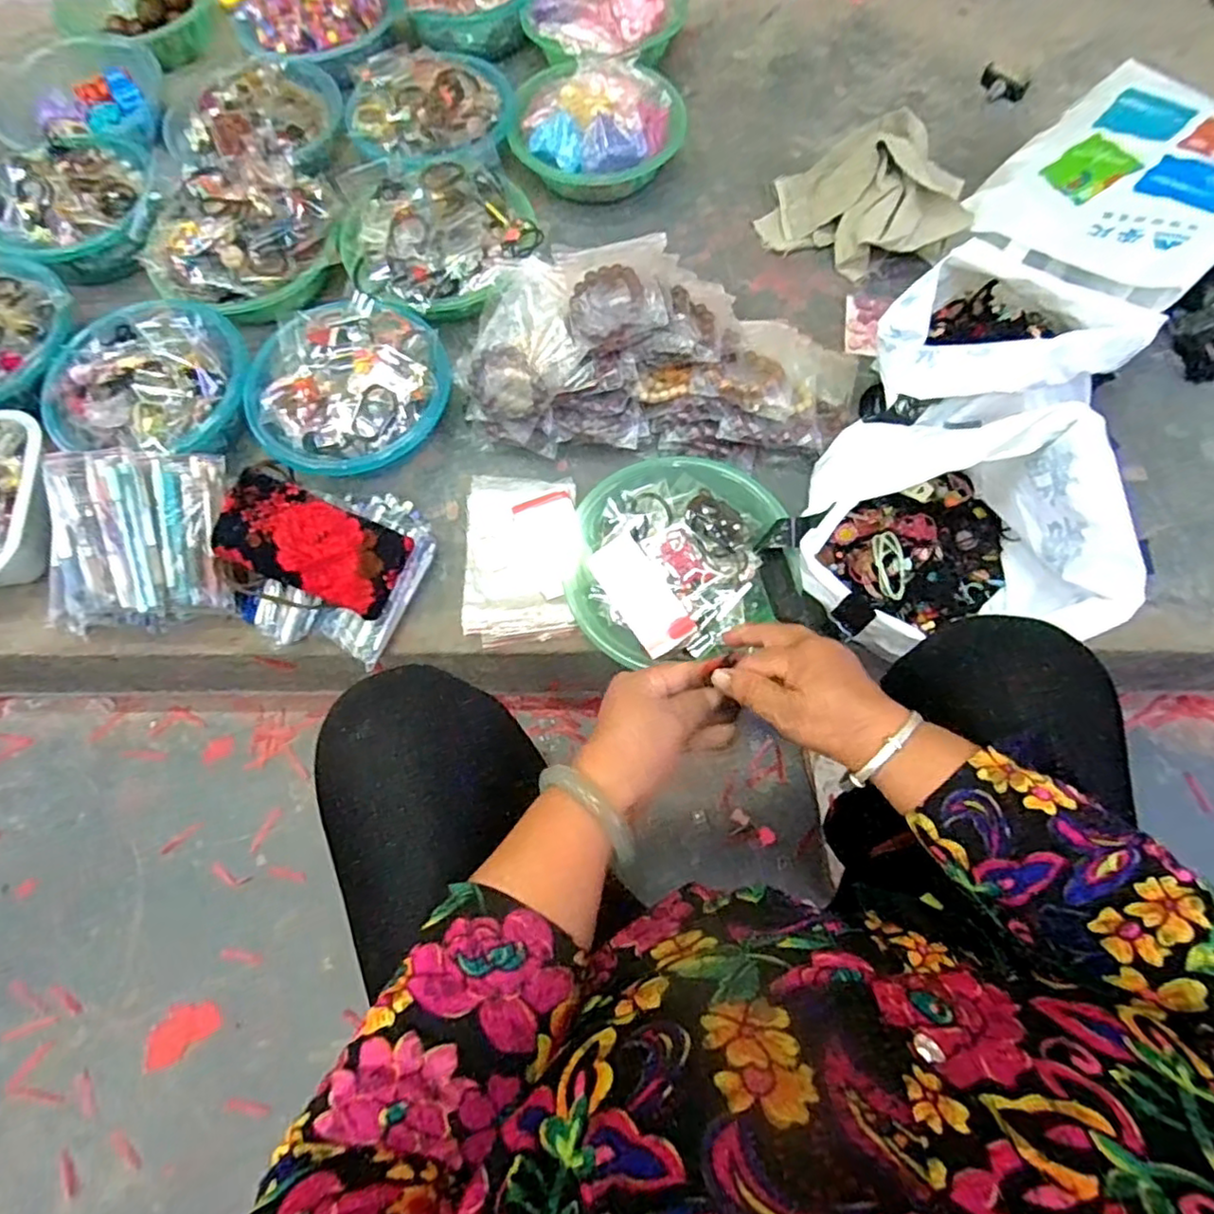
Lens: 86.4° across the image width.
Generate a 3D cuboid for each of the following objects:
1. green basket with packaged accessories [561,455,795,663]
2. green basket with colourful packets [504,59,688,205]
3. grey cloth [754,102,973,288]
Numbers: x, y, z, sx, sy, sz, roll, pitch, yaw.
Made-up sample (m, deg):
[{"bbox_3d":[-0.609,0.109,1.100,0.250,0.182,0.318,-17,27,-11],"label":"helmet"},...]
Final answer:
[{"bbox_3d":[0.073,-0.041,0.681,0.226,0.071,0.226,-12,70,-4],"label":"green basket with packaged accessories"},{"bbox_3d":[-0.011,-0.647,0.884,0.233,0.097,0.188,0,70,0],"label":"green basket with colourful packets"},{"bbox_3d":[0.345,-0.530,0.838,0.245,0.102,0.180,30,73,11],"label":"grey cloth"}]

